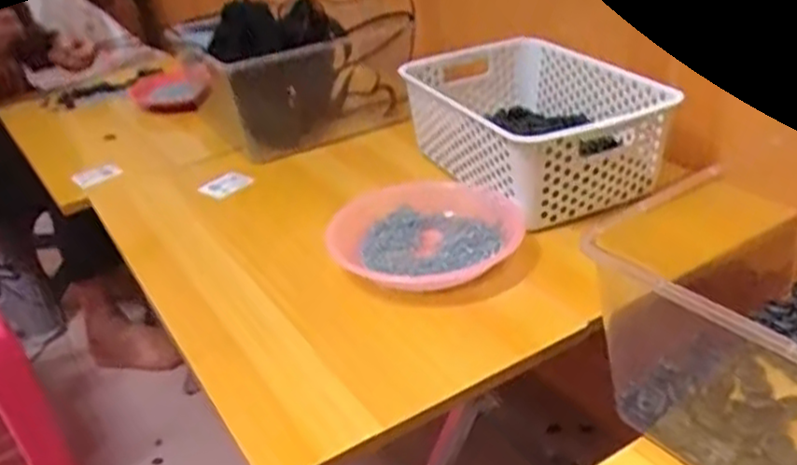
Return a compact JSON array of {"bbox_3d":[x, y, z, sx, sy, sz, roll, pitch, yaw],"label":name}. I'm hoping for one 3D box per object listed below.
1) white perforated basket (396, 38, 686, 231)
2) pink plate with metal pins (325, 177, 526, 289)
[{"bbox_3d":[0.154,-0.130,0.856,0.210,0.095,0.295,-20,32,-21],"label":"white perforated basket"},{"bbox_3d":[0.030,-0.002,0.754,0.191,0.033,0.165,-1,30,11],"label":"pink plate with metal pins"}]

